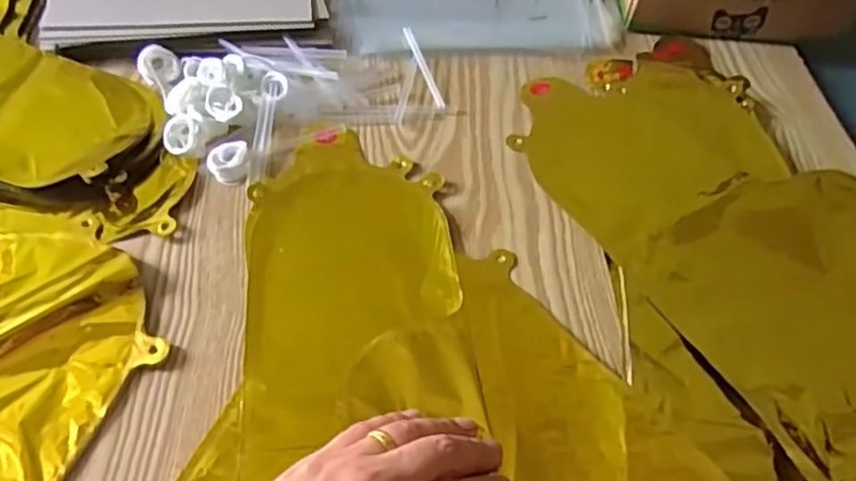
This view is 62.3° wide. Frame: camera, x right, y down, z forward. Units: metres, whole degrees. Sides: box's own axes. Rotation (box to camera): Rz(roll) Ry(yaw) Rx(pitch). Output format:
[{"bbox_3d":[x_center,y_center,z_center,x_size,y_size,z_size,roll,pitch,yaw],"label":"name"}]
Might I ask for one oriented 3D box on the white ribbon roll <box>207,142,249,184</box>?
[{"bbox_3d":[-0.129,-0.050,0.455,0.025,0.012,0.025,-7,52,-10],"label":"white ribbon roll"}]

